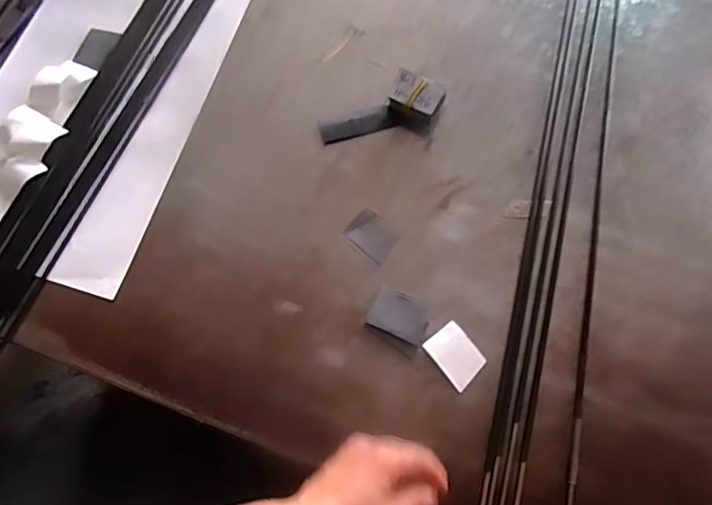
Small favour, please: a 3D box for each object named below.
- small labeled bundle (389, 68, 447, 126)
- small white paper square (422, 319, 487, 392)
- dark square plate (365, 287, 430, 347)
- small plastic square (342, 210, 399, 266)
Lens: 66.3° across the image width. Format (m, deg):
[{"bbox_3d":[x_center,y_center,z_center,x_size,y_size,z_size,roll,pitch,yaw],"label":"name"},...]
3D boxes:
[{"bbox_3d":[0.065,-0.165,0.592,0.055,0.028,0.046,22,74,7],"label":"small labeled bundle"},{"bbox_3d":[0.095,0.098,0.518,0.040,0.005,0.055,-36,76,-10],"label":"small white paper square"},{"bbox_3d":[0.043,0.060,0.527,0.055,0.012,0.041,23,75,8],"label":"dark square plate"},{"bbox_3d":[0.018,-0.018,0.557,0.051,0.004,0.040,39,77,12],"label":"small plastic square"}]

